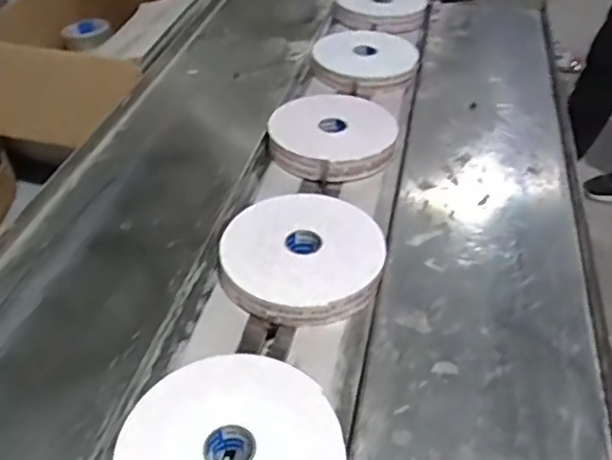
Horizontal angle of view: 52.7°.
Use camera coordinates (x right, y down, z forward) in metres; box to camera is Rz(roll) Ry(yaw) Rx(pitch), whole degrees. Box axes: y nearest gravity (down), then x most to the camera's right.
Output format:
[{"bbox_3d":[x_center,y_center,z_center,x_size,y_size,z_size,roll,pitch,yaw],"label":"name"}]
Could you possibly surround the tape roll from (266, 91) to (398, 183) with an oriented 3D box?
[{"bbox_3d":[0.042,-0.139,0.867,0.167,0.037,0.180,1,43,-1],"label":"tape roll"}]

